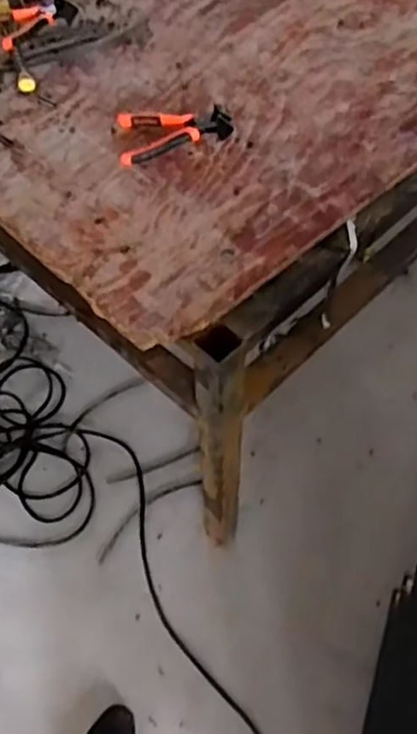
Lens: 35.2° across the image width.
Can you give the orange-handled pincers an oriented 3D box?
[{"bbox_3d":[-0.049,-0.348,0.958,0.161,0.032,0.098,-9,57,-4],"label":"orange-handled pincers"}]

